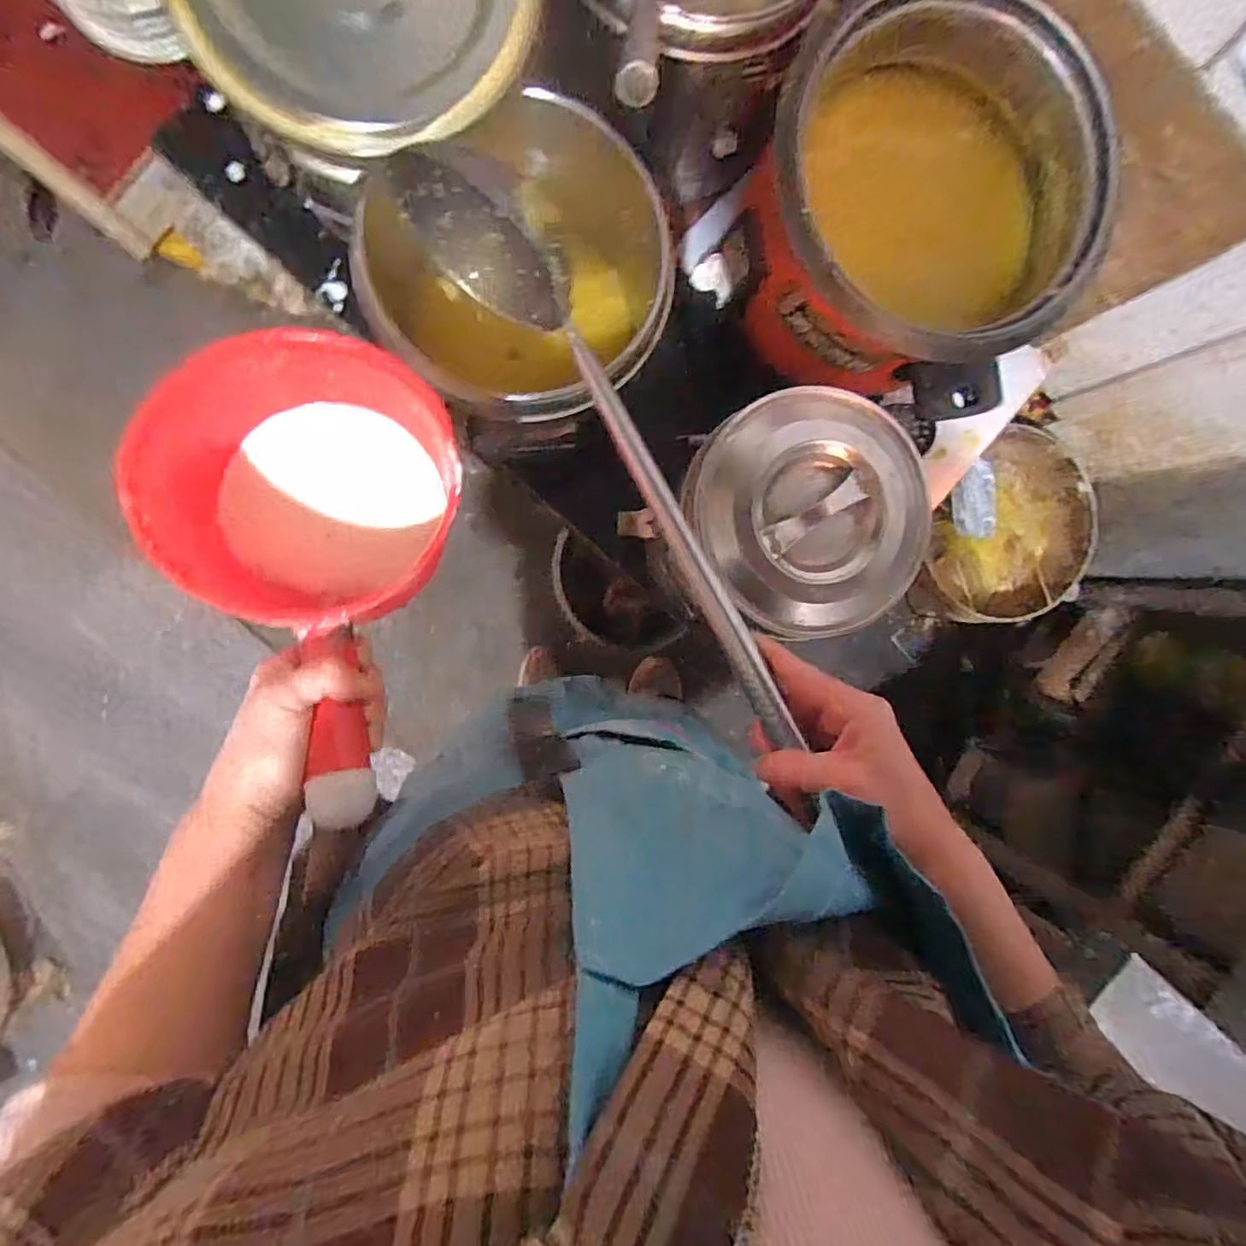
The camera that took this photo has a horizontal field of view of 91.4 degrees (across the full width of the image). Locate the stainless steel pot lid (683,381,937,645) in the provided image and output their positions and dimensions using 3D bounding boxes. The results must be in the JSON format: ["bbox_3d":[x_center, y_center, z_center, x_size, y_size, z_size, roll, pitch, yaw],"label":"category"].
[{"bbox_3d":[0.169,-0.097,0.536,0.199,0.023,0.212,-1,94,-8],"label":"stainless steel pot lid"}]

